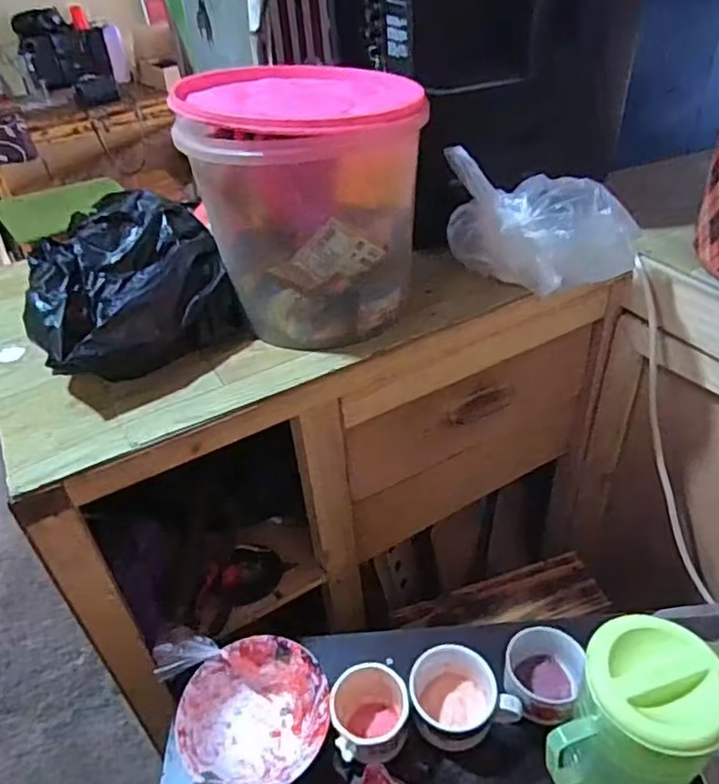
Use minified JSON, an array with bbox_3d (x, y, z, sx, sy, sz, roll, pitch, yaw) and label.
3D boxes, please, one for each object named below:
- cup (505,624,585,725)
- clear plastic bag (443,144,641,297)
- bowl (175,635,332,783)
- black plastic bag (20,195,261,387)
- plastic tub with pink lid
[{"bbox_3d":[0.192,0.298,0.661,0.080,0.066,0.087,-4,40,3],"label":"cup"},{"bbox_3d":[0.213,-0.198,0.739,0.215,0.127,0.108,10,43,19],"label":"clear plastic bag"},{"bbox_3d":[-0.104,0.340,0.654,0.147,0.053,0.150,-4,40,3],"label":"bowl"},{"bbox_3d":[-0.261,-0.112,0.713,0.212,0.142,0.203,-27,44,-23],"label":"black plastic bag"},{"bbox_3d":[-0.056,-0.237,0.733,0.233,0.240,0.282,-7,40,0],"label":"plastic tub with pink lid"}]

